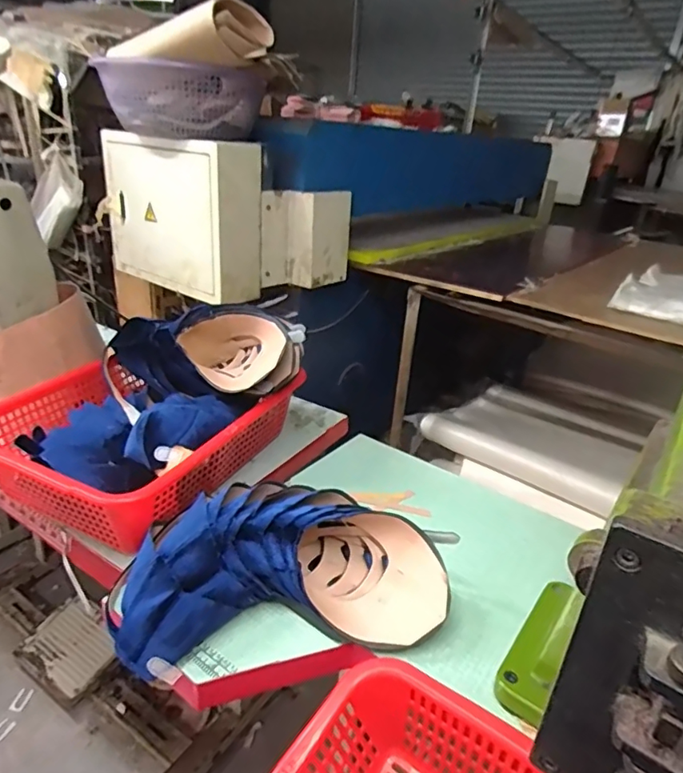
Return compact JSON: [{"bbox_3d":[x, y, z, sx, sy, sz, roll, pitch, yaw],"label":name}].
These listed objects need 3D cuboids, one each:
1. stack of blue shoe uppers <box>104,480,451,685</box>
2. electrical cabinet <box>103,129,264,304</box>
[{"bbox_3d":[-0.070,0.196,0.587,0.341,0.088,0.169,-1,27,-11],"label":"stack of blue shoe uppers"},{"bbox_3d":[-0.432,-0.462,1.438,0.456,0.366,0.174,24,32,34],"label":"electrical cabinet"}]

